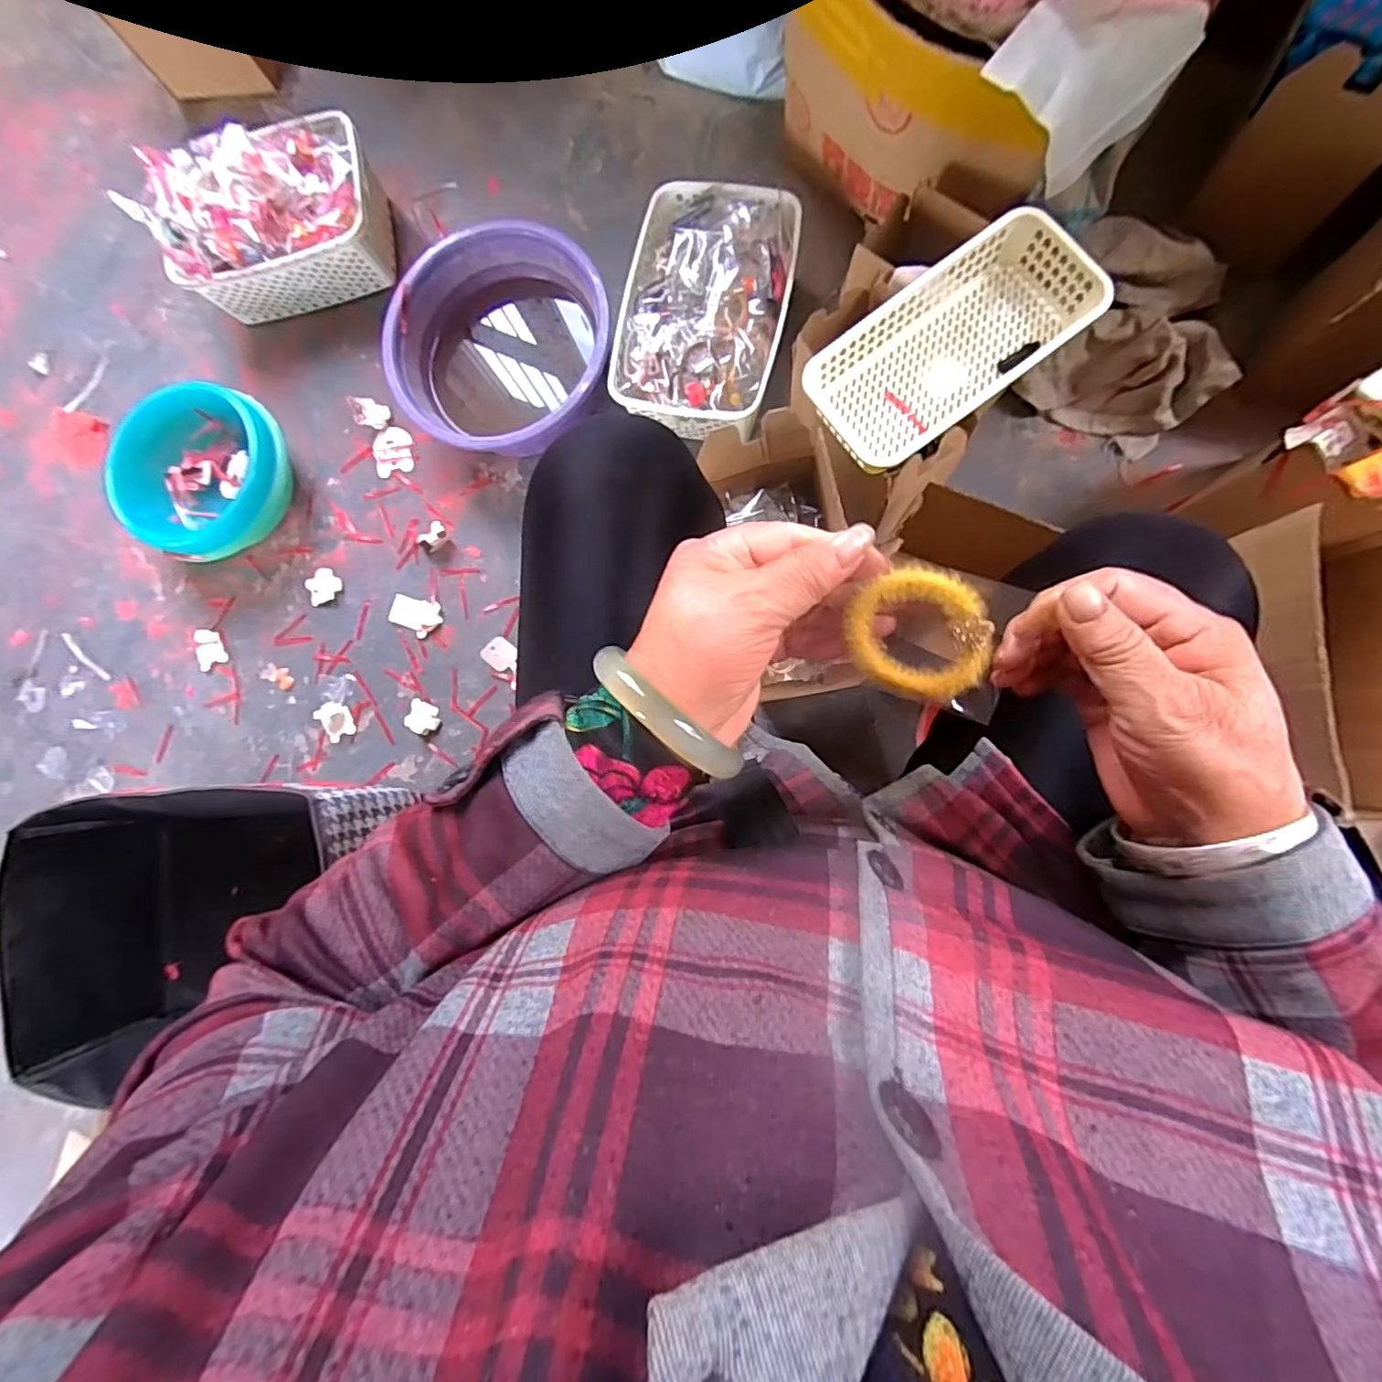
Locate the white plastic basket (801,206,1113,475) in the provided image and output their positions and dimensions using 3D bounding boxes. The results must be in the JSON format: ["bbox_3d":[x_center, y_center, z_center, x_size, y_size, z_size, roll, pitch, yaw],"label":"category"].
[{"bbox_3d":[0.246,-0.331,0.582,0.258,0.048,0.130,-34,82,3],"label":"white plastic basket"}]

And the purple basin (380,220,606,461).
[{"bbox_3d":[-0.243,-0.451,0.810,0.285,0.114,0.285,-1,85,7],"label":"purple basin"}]

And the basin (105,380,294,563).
[{"bbox_3d":[-0.668,-0.300,0.843,0.189,0.109,0.232,28,89,9],"label":"basin"}]

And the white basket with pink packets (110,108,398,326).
[{"bbox_3d":[-0.583,-0.655,0.852,0.306,0.153,0.180,-15,83,6],"label":"white basket with pink packets"}]

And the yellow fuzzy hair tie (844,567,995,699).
[{"bbox_3d":[0.096,-0.025,0.255,0.053,0.014,0.054,-3,113,16],"label":"yellow fuzzy hair tie"}]

